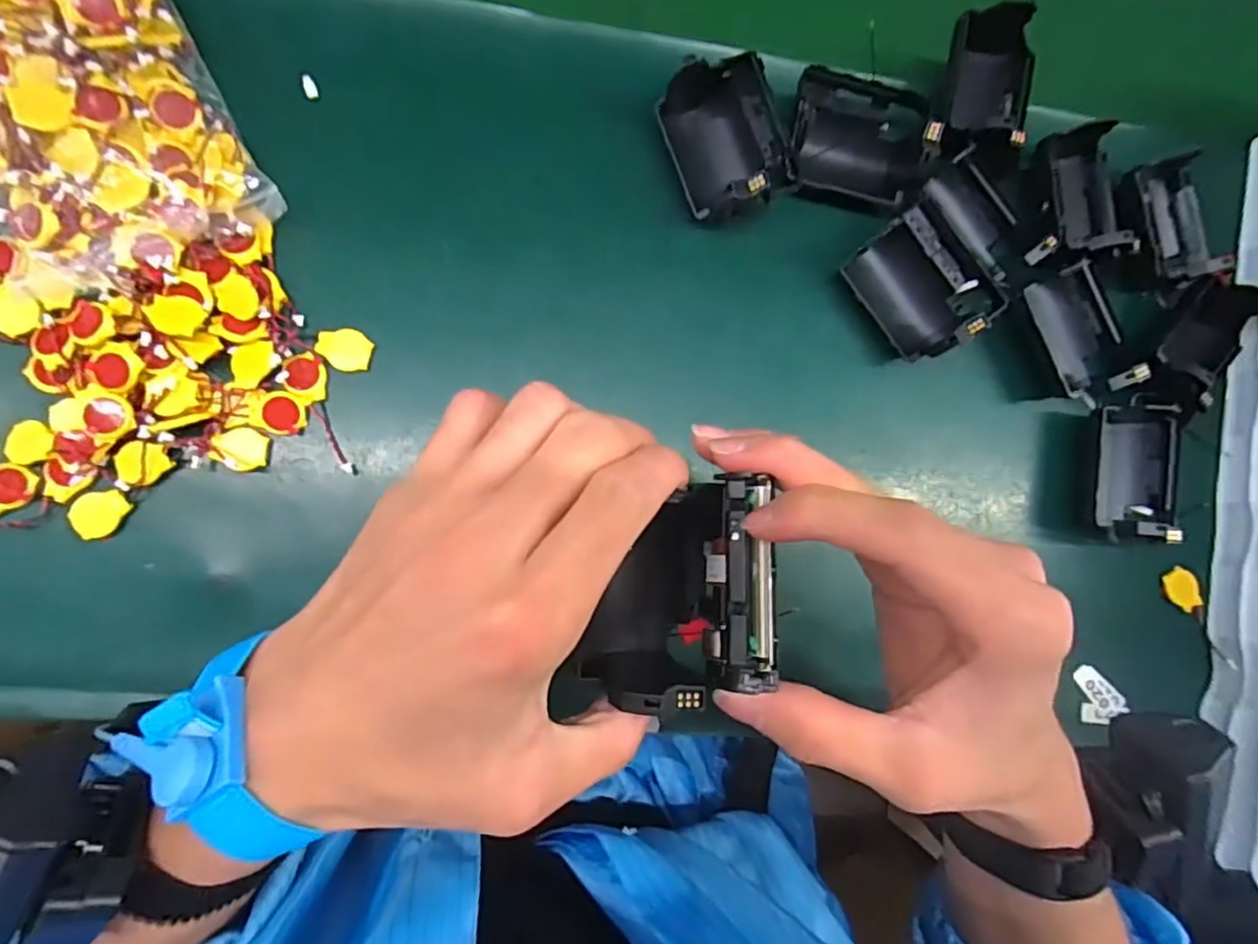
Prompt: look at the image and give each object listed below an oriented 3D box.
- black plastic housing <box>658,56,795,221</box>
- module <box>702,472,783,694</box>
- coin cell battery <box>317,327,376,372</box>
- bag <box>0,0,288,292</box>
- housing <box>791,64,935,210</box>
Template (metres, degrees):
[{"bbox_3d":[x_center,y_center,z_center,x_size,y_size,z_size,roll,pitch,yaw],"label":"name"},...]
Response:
[{"bbox_3d":[0.050,-0.168,0.320,0.054,0.037,0.073,-20,89,-9],"label":"black plastic housing"},{"bbox_3d":[0.036,0.034,0.205,0.018,0.019,0.065,3,81,-8],"label":"module"},{"bbox_3d":[-0.136,-0.059,0.304,0.025,0.004,0.020,15,84,-7],"label":"coin cell battery"},{"bbox_3d":[-0.239,-0.165,0.282,0.101,0.035,0.163,-30,91,-9],"label":"bag"},{"bbox_3d":[0.119,-0.171,0.332,0.072,0.034,0.058,12,85,-7],"label":"housing"}]

